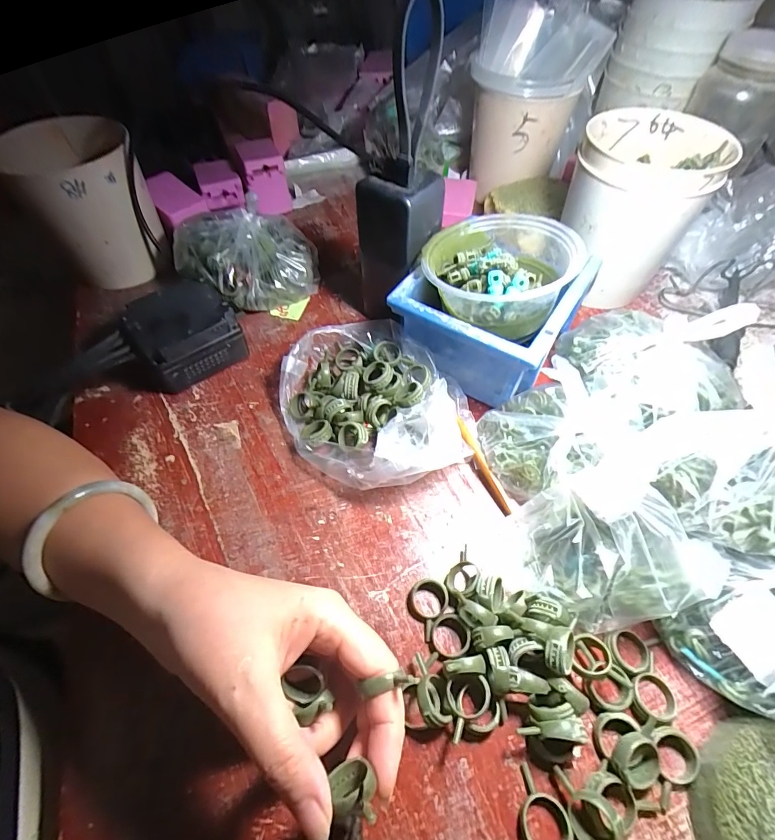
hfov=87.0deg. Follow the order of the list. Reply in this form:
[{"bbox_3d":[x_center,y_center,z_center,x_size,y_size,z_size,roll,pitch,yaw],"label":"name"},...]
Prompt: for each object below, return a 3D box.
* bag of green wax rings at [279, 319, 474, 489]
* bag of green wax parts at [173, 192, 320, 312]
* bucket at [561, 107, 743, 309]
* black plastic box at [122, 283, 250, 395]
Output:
[{"bbox_3d":[-0.016,-0.015,0.321,0.124,0.050,0.162,-36,63,-22],"label":"bag of green wax rings"},{"bbox_3d":[-0.135,-0.163,0.413,0.123,0.061,0.109,27,59,17],"label":"bag of green wax parts"},{"bbox_3d":[0.222,-0.194,0.382,0.108,0.124,0.110,0,55,0],"label":"bucket"},{"bbox_3d":[-0.178,-0.075,0.361,0.082,0.053,0.076,-31,61,-20],"label":"black plastic box"}]

